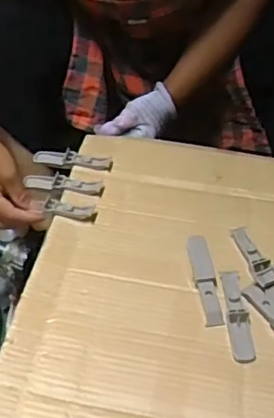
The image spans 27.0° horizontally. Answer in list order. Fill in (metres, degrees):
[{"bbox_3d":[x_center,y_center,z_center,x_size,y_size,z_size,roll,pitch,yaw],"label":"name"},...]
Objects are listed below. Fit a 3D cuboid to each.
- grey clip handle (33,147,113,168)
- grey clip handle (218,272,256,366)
[{"bbox_3d":[-0.082,-0.061,0.729,0.100,0.021,0.021,10,47,6],"label":"grey clip handle"},{"bbox_3d":[0.101,0.104,0.578,0.022,0.014,0.103,-2,47,-5],"label":"grey clip handle"}]

